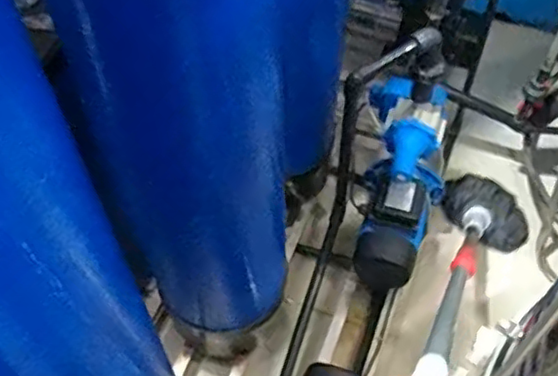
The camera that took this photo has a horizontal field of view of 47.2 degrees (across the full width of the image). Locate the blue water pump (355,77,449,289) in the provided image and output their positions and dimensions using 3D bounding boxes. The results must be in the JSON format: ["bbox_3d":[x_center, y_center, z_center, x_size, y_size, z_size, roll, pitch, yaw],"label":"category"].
[{"bbox_3d":[0.257,0.002,1.330,0.175,0.178,0.436,8,97,7],"label":"blue water pump"}]

